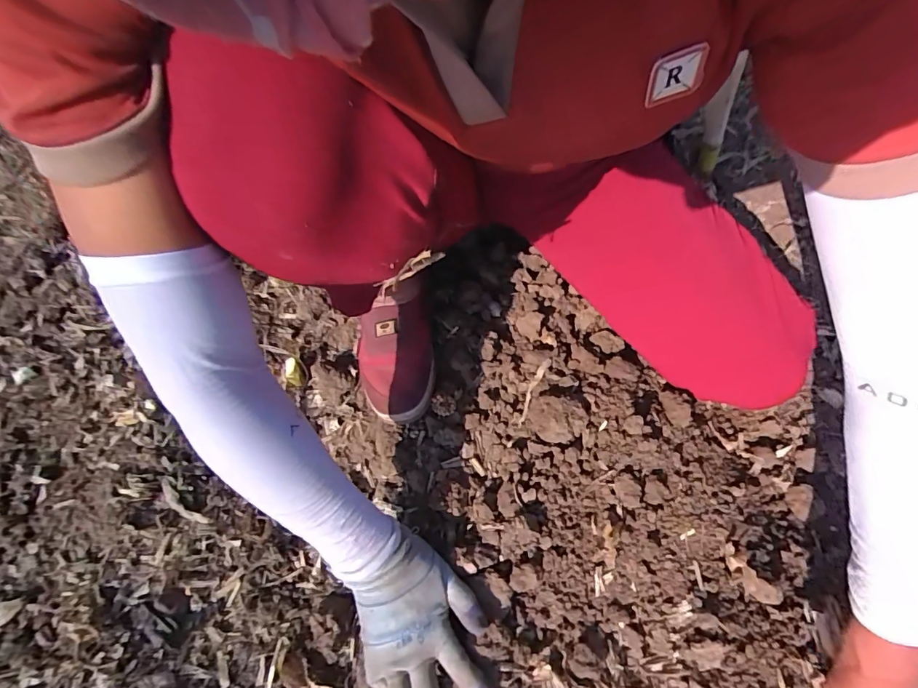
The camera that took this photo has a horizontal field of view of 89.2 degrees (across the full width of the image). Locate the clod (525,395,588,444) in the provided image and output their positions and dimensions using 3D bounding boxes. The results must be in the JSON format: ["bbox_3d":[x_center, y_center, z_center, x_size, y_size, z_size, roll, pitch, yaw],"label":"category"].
[{"bbox_3d":[0.104,0.081,0.502,0.059,0.031,0.044,14,60,11],"label":"clod"}]

